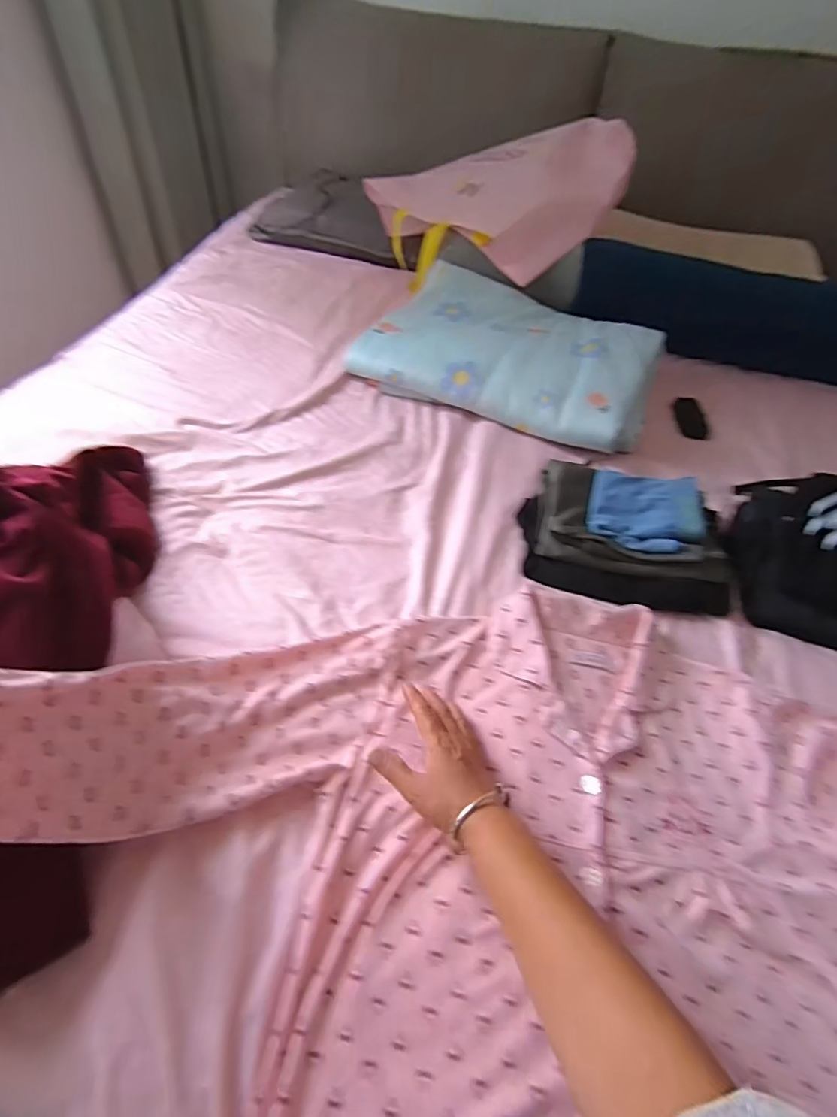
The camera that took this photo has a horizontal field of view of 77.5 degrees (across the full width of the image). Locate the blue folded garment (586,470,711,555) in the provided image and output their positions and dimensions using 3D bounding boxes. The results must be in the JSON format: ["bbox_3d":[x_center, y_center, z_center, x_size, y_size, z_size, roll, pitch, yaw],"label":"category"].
[{"bbox_3d":[0.312,-0.064,0.720,0.145,0.035,0.129,14,50,6],"label":"blue folded garment"}]

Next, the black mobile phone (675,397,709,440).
[{"bbox_3d":[0.525,-0.274,1.010,0.049,0.014,0.127,9,49,2],"label":"black mobile phone"}]

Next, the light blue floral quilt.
[{"bbox_3d":[0.184,-0.384,0.988,0.530,0.102,0.357,26,52,16],"label":"light blue floral quilt"}]

